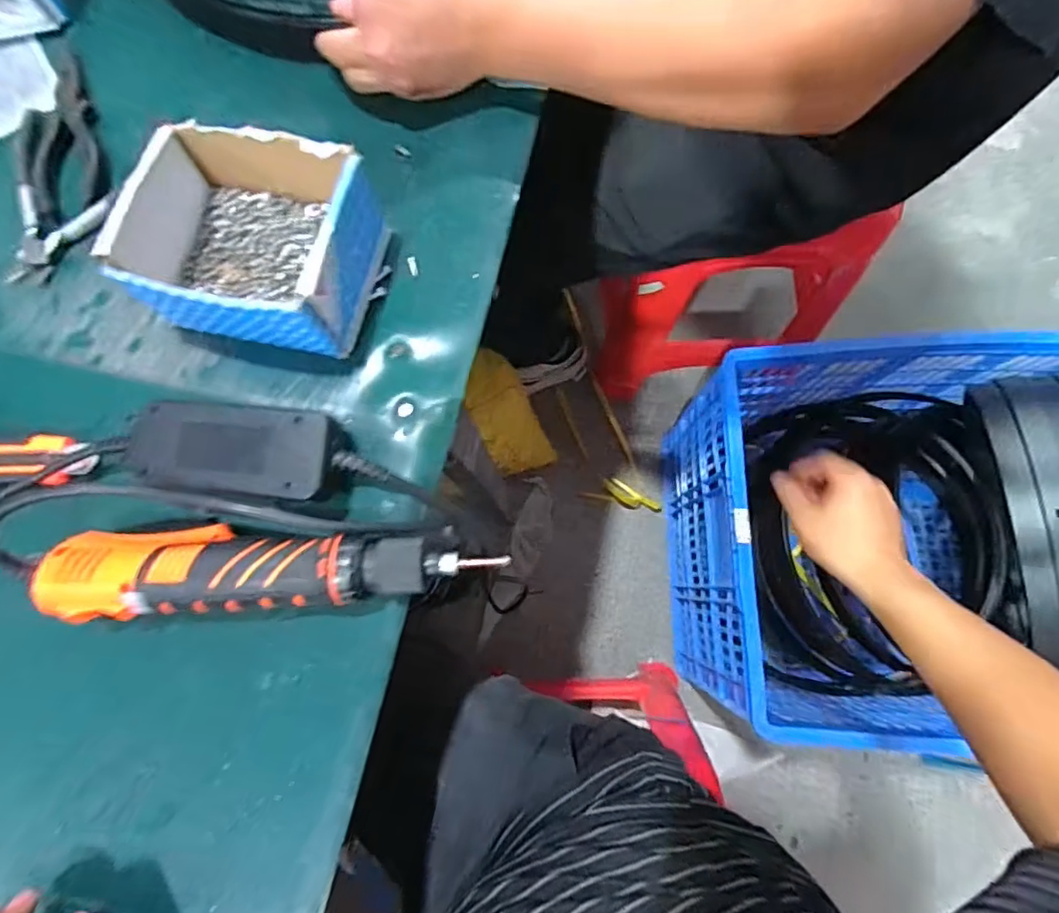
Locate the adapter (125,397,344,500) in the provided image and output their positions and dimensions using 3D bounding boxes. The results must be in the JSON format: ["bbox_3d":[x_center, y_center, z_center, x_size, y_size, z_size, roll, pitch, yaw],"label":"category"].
[{"bbox_3d":[-0.174,-0.003,0.352,0.119,0.041,0.057,7,78,3],"label":"adapter"}]

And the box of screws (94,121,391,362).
[{"bbox_3d":[-0.173,-0.136,0.368,0.133,0.072,0.112,12,78,4],"label":"box of screws"}]

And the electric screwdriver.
[{"bbox_3d":[-0.148,0.064,0.339,0.248,0.044,0.048,-4,78,1],"label":"electric screwdriver"}]

